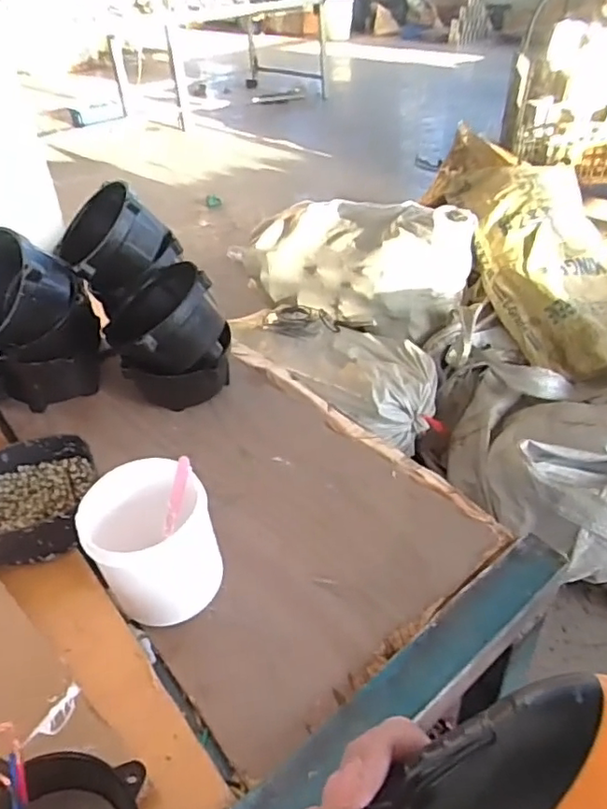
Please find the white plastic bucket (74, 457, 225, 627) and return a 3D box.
[{"bbox_3d":[-0.118,0.114,0.467,0.088,0.105,0.093,29,49,34],"label":"white plastic bucket"}]

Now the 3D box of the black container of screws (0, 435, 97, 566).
[{"bbox_3d":[-0.257,0.089,0.550,0.118,0.045,0.136,-7,39,-4],"label":"black container of screws"}]

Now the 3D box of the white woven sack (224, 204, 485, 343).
[{"bbox_3d":[0.128,-0.446,1.722,0.724,0.275,0.261,18,44,26],"label":"white woven sack"}]

